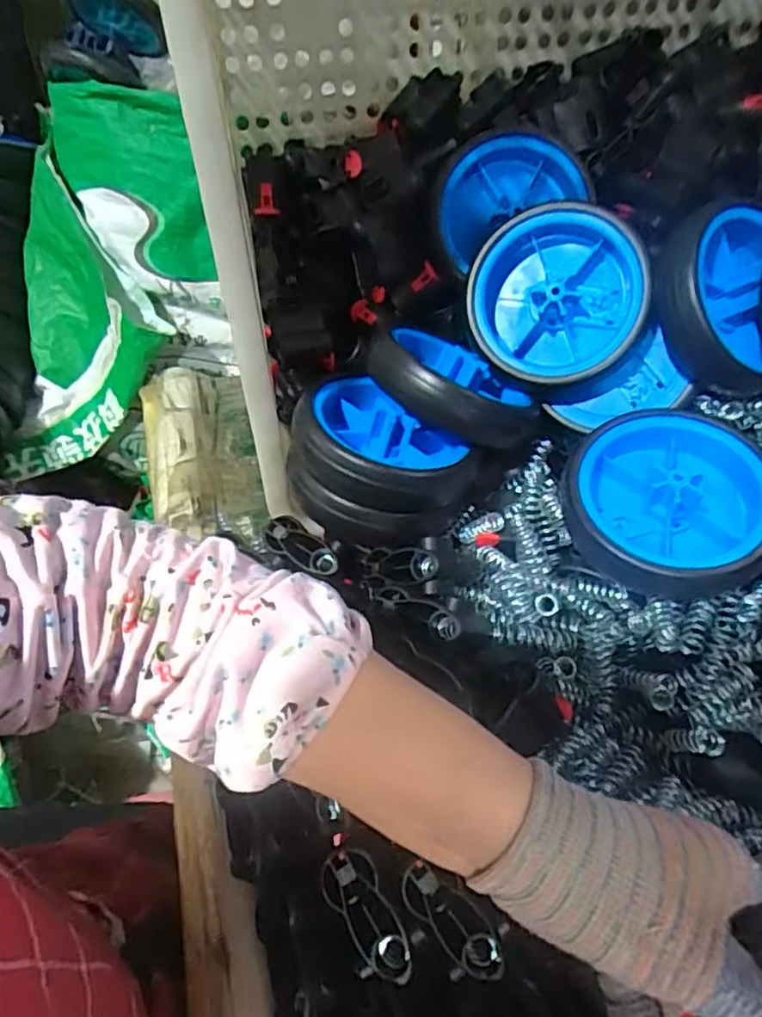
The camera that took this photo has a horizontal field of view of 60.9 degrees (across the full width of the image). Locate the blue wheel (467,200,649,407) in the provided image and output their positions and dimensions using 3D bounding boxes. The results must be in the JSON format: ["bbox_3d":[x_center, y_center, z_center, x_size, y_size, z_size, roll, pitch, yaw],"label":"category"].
[{"bbox_3d":[0.128,-0.149,0.478,0.127,0.137,0.041,-5,8,12],"label":"blue wheel"}]

